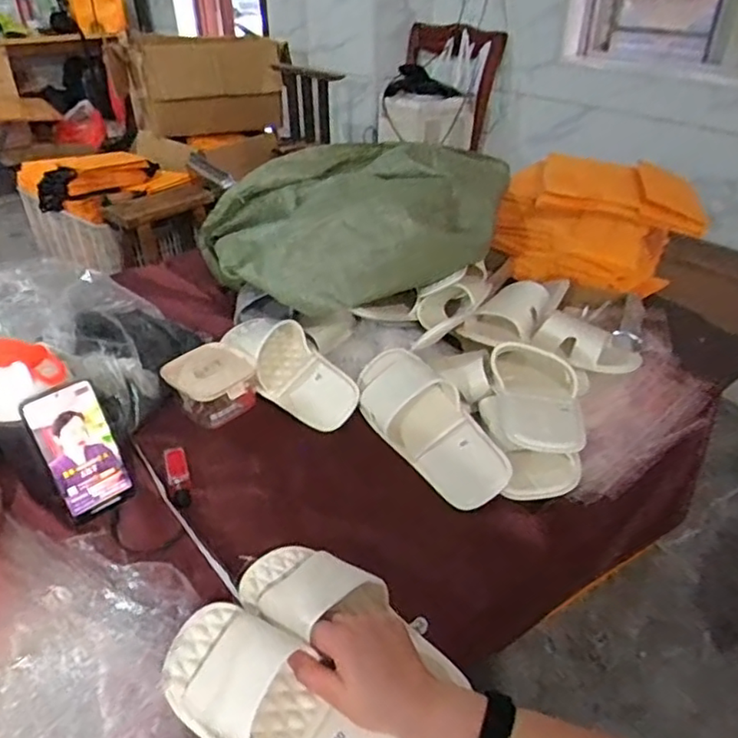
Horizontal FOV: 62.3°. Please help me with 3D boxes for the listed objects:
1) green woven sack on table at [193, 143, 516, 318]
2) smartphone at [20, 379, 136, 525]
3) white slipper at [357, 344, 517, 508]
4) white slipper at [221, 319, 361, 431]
[{"bbox_3d":[0.005,-0.236,0.941,0.509,0.160,0.254,-8,35,-12],"label":"green woven sack on table"},{"bbox_3d":[-0.320,0.094,0.681,0.077,0.163,0.014,-31,33,-31],"label":"smartphone"},{"bbox_3d":[0.078,0.072,0.807,0.111,0.042,0.268,-37,56,-10],"label":"white slipper"},{"bbox_3d":[-0.129,-0.008,0.914,0.104,0.073,0.287,-28,43,-34],"label":"white slipper"}]

